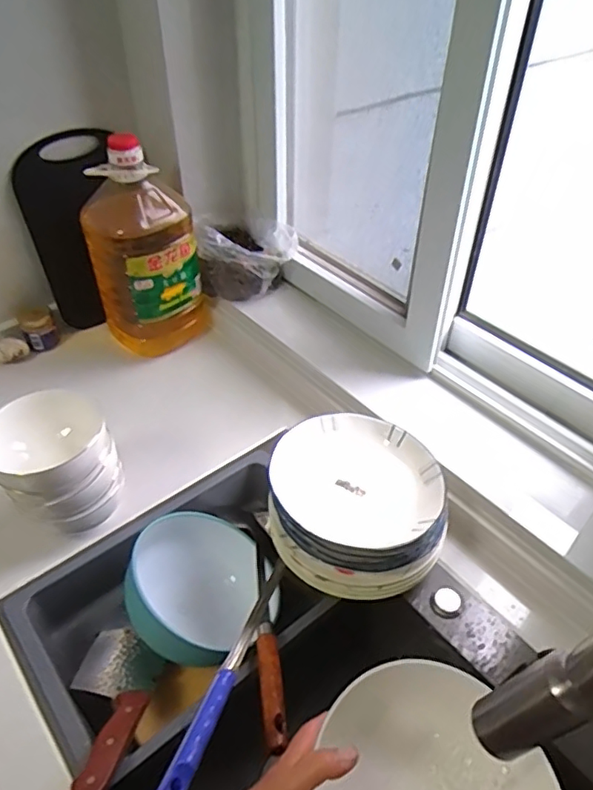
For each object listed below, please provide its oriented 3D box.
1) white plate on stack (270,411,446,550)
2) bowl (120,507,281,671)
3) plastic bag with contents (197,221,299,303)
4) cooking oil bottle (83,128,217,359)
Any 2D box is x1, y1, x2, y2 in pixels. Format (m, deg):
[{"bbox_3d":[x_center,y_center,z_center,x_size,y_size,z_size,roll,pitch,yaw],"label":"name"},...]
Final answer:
[{"bbox_3d":[0.070,0.096,0.664,0.187,0.034,0.185,0,44,0],"label":"white plate on stack"},{"bbox_3d":[-0.107,0.214,0.666,0.158,0.087,0.183,-4,44,-5],"label":"bowl"},{"bbox_3d":[-0.081,-0.241,0.994,0.157,0.114,0.102,4,44,4],"label":"plastic bag with contents"},{"bbox_3d":[-0.239,-0.227,0.920,0.128,0.328,0.138,33,52,29],"label":"cooking oil bottle"}]

